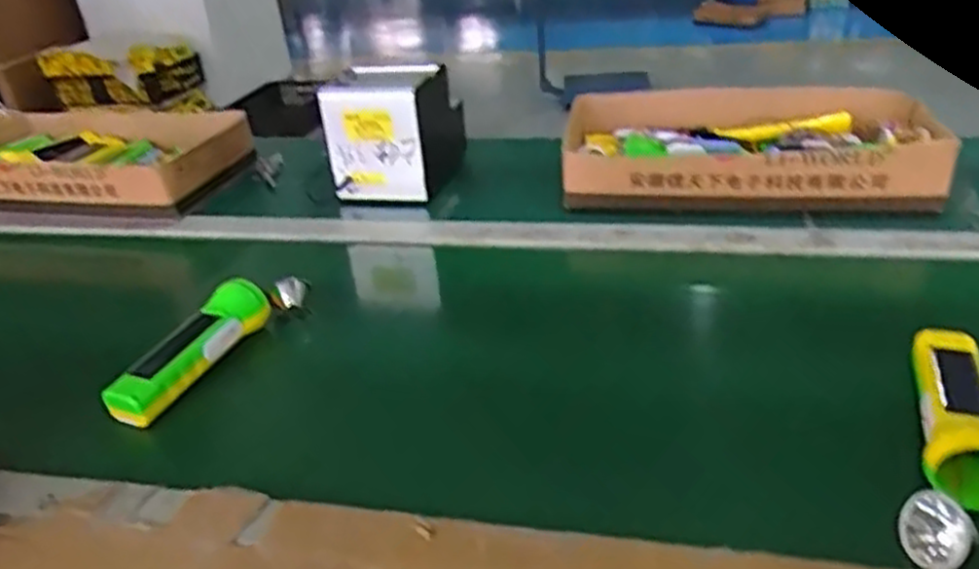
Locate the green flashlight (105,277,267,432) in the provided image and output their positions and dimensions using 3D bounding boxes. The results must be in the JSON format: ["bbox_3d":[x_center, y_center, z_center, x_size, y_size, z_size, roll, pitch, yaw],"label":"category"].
[{"bbox_3d":[-0.272,0.060,0.698,0.057,0.056,0.178,6,32,20],"label":"green flashlight"}]

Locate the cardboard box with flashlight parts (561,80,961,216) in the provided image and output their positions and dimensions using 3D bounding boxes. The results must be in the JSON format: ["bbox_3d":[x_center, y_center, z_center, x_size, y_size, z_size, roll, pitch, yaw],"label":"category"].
[{"bbox_3d":[0.316,-0.171,0.955,0.426,0.079,0.235,1,30,12],"label":"cardboard box with flashlight parts"}]

